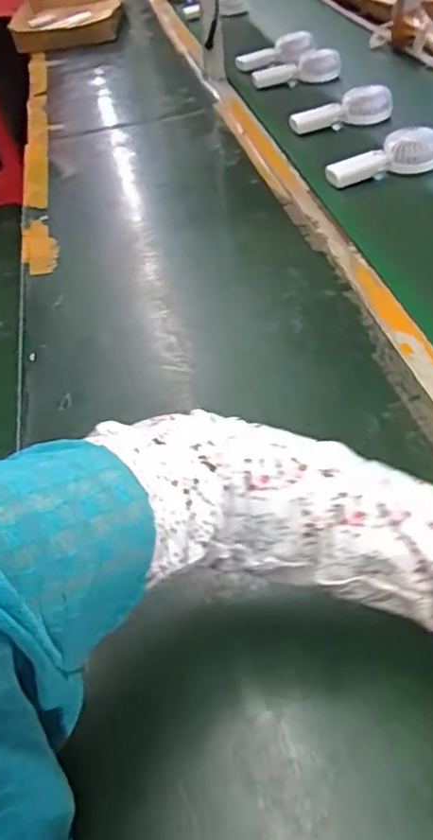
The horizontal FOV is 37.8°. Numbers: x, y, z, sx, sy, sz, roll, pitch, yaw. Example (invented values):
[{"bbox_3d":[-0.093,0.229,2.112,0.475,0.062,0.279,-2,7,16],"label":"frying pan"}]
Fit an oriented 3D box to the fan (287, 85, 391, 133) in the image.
[{"bbox_3d":[0.231,-0.573,1.168,0.192,0.058,0.053,-5,44,1],"label":"fan"}]

